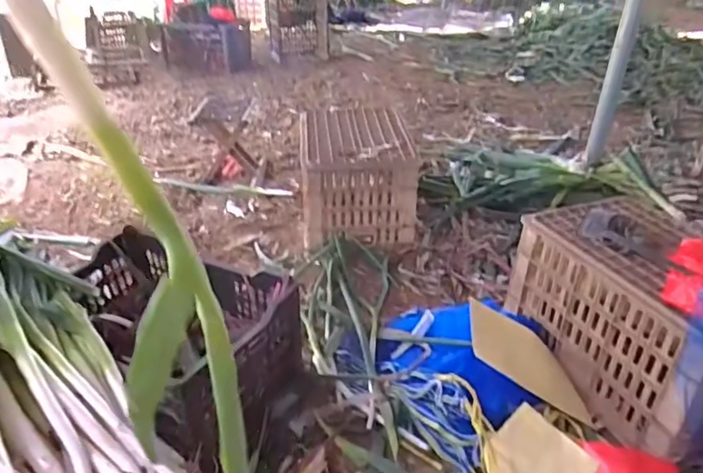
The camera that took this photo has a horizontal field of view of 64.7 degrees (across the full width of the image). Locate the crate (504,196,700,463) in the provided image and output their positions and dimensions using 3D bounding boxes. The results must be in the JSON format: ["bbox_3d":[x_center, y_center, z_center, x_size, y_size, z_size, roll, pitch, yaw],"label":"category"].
[{"bbox_3d":[0.605,0.171,1.187,0.312,0.312,0.483,-9,32,-18],"label":"crate"}]

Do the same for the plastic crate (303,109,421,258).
[{"bbox_3d":[0.013,-0.192,1.780,0.329,0.292,0.471,-1,31,-5],"label":"plastic crate"}]

